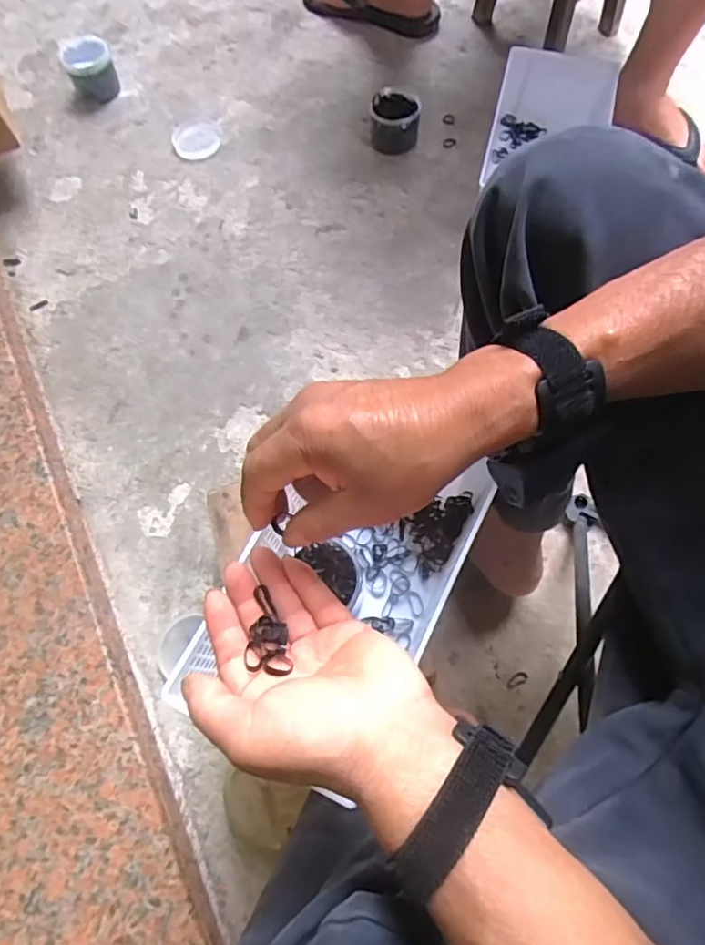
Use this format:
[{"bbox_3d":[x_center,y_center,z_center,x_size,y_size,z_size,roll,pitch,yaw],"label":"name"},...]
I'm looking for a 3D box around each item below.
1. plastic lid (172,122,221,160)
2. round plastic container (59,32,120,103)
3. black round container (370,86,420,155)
[{"bbox_3d":[-0.277,-0.592,0.987,0.082,0.004,0.085,-1,70,2],"label":"plastic lid"},{"bbox_3d":[-0.474,-0.732,1.007,0.083,0.075,0.083,-1,70,2],"label":"round plastic container"},{"bbox_3d":[0.072,-0.596,0.942,0.080,0.068,0.074,4,70,3],"label":"black round container"}]

